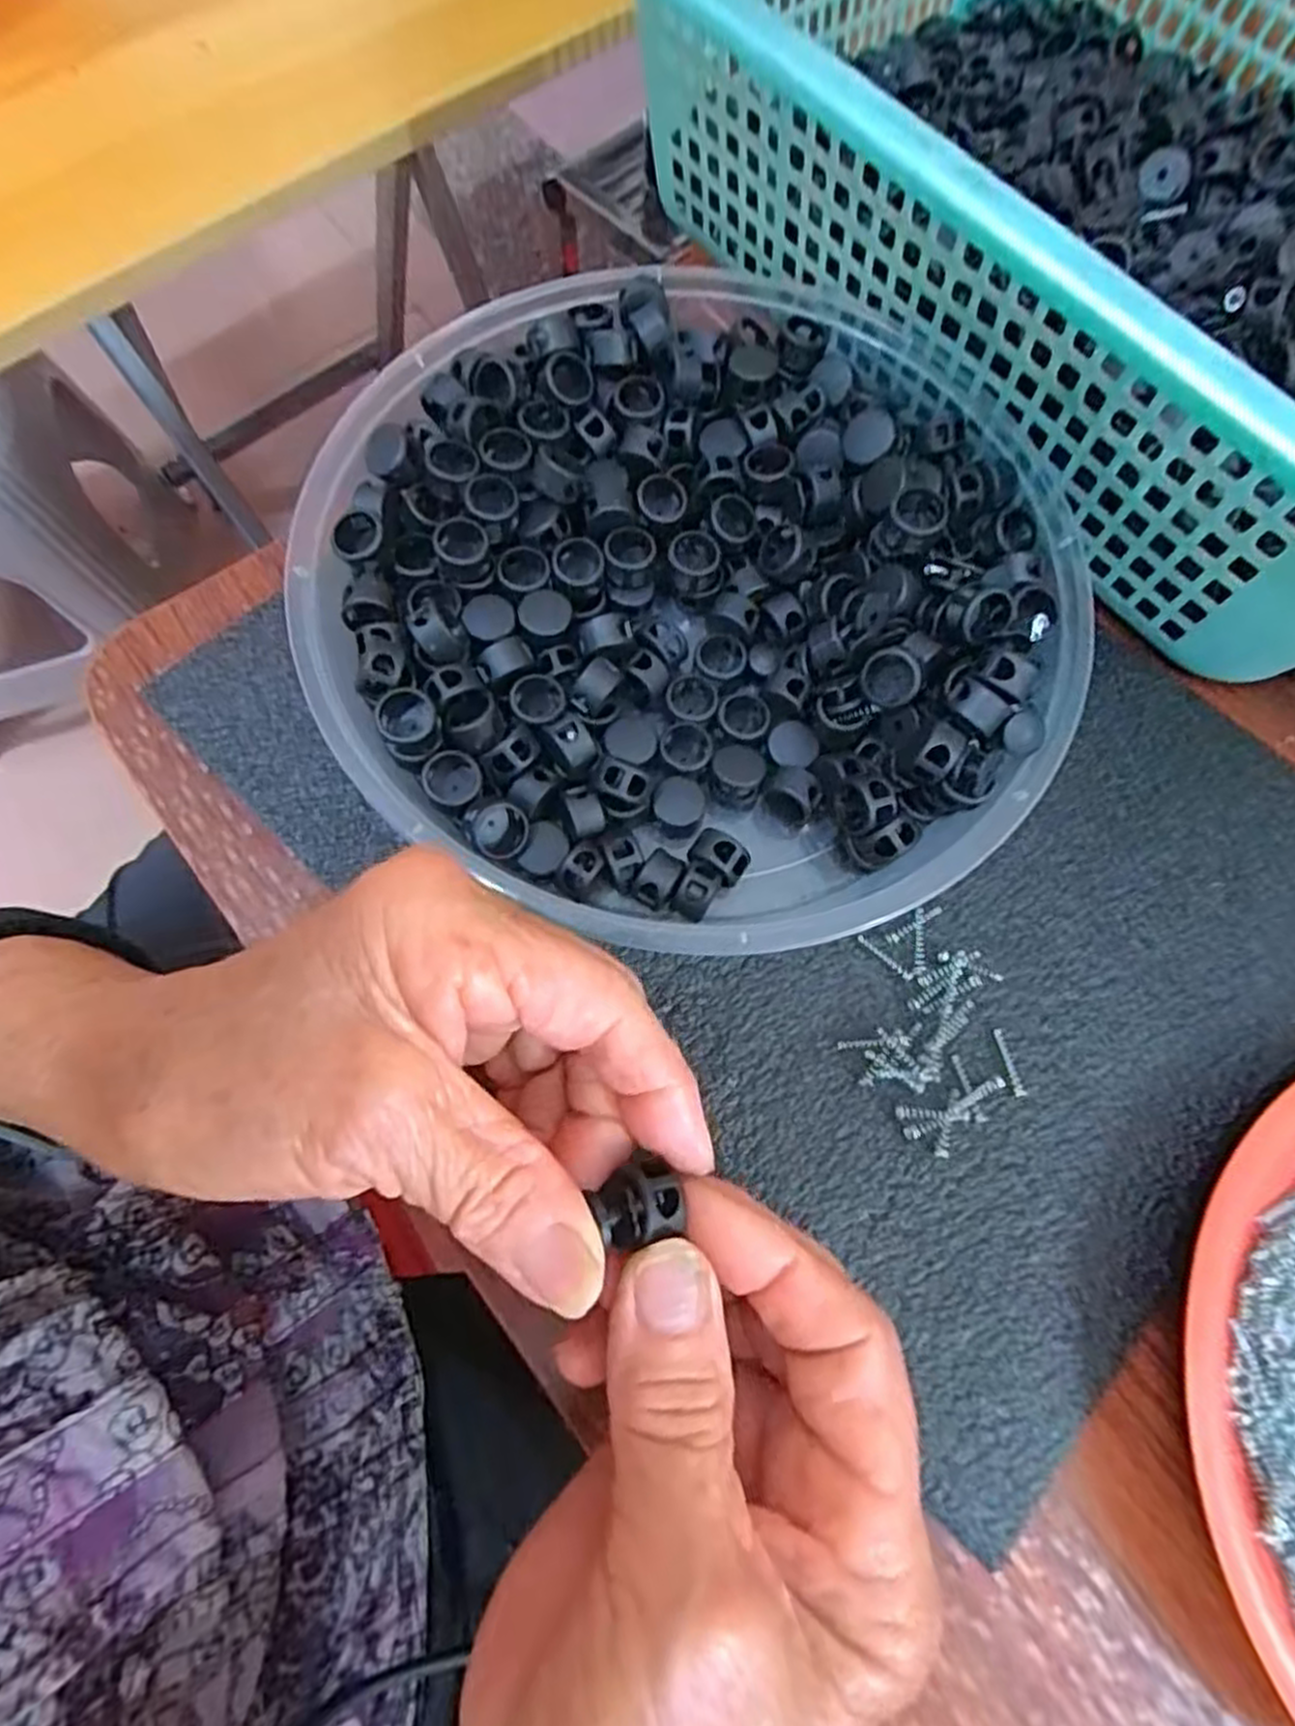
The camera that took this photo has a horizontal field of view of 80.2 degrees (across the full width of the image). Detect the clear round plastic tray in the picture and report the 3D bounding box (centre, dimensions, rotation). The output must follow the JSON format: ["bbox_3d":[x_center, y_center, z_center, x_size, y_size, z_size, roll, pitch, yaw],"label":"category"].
[{"bbox_3d":[0.022,-0.094,0.249,0.222,0.036,0.241,0,73,-1],"label":"clear round plastic tray"}]

